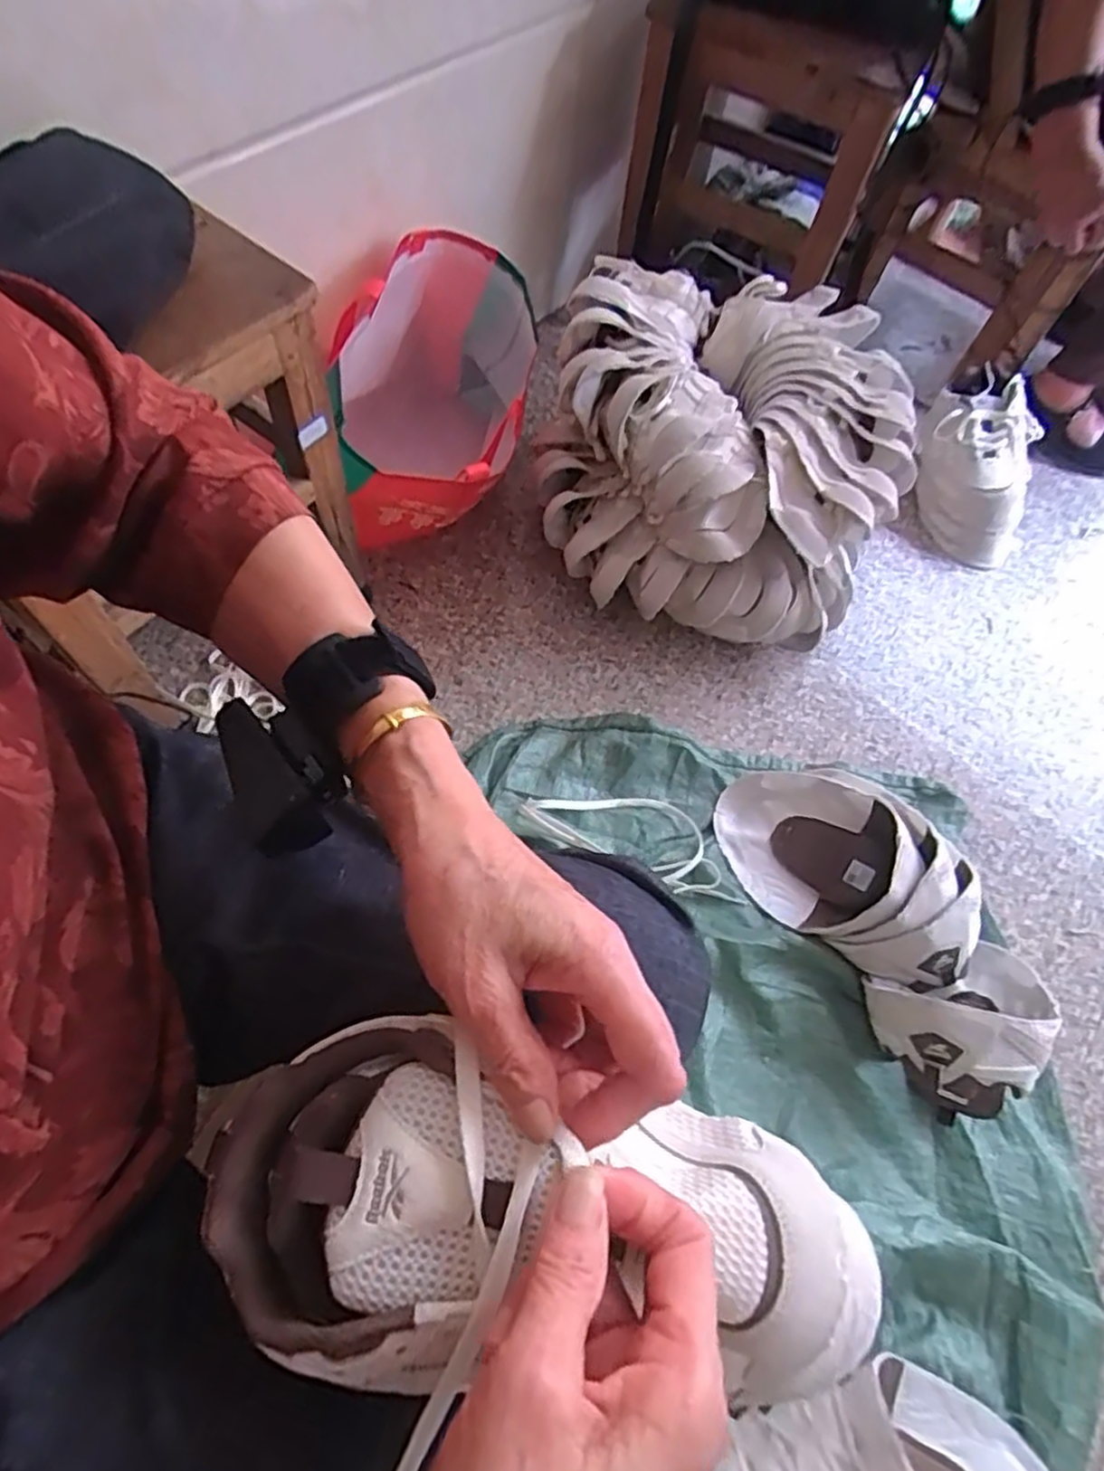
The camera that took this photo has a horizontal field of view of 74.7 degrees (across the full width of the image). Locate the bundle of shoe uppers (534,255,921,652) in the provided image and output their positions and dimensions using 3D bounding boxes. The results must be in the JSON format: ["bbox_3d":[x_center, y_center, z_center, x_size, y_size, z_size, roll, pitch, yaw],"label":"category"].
[{"bbox_3d":[0.187,-0.315,0.836,0.377,0.227,0.333,8,63,-2],"label":"bundle of shoe uppers"}]

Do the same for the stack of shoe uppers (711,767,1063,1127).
[{"bbox_3d":[0.328,0.172,0.715,0.161,0.115,0.367,-28,69,-18],"label":"stack of shoe uppers"}]

